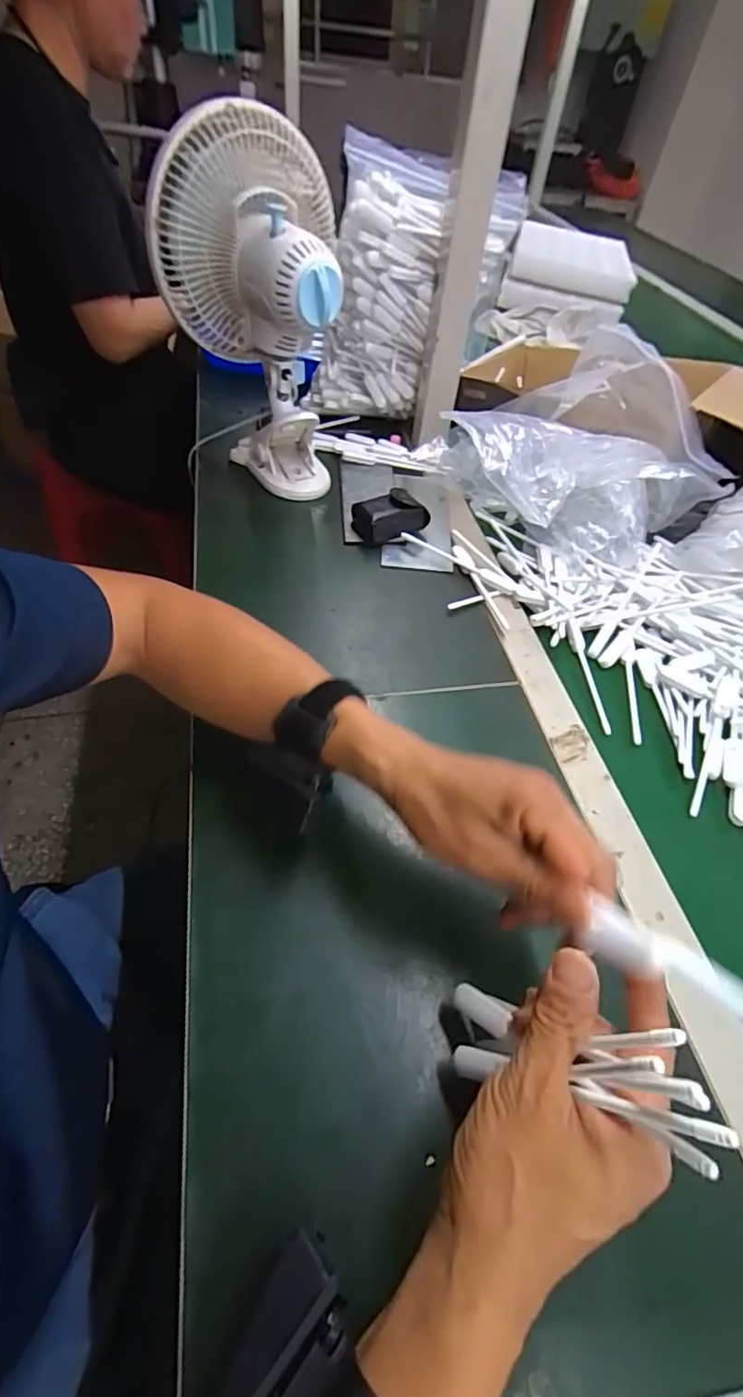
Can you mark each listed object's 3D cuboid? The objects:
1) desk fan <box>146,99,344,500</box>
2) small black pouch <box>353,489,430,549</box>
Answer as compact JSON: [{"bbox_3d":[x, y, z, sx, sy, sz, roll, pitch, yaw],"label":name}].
[{"bbox_3d":[-0.128,-0.402,0.607,0.176,0.313,0.167,-3,51,-7],"label":"desk fan"},{"bbox_3d":[0.023,-0.209,0.637,0.084,0.043,0.049,-17,54,-17],"label":"small black pouch"}]

